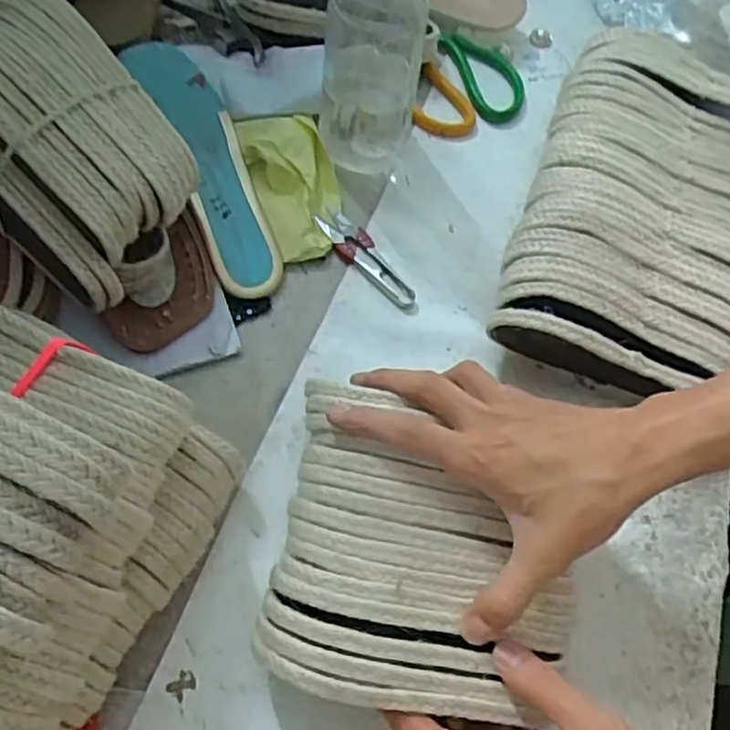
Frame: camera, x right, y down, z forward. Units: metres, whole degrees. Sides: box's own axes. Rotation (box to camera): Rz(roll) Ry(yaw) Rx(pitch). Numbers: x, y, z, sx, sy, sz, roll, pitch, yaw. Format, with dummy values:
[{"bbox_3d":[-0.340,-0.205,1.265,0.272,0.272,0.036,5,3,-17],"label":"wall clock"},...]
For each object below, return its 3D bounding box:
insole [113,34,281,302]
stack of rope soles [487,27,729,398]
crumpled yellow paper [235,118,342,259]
[{"bbox_3d":[-0.117,-0.150,0.544,0.062,0.030,0.214,-21,80,-12],"label":"insole"},{"bbox_3d":[0.205,-0.109,0.532,0.167,0.076,0.280,20,65,6],"label":"stack of rope soles"},{"bbox_3d":[-0.053,-0.143,0.559,0.062,0.021,0.129,-18,67,-11],"label":"crumpled yellow paper"}]

